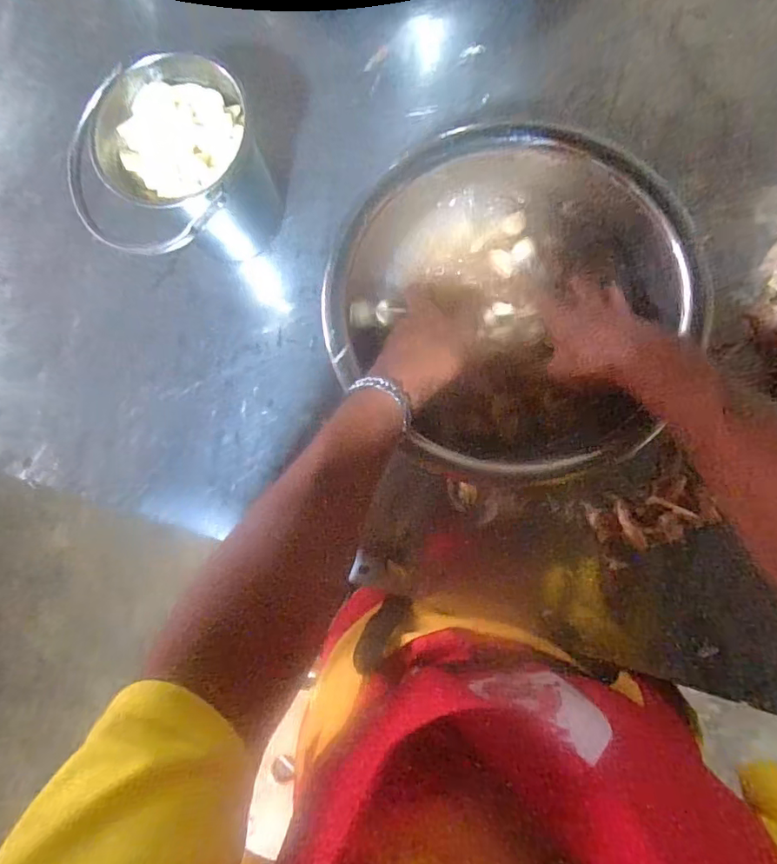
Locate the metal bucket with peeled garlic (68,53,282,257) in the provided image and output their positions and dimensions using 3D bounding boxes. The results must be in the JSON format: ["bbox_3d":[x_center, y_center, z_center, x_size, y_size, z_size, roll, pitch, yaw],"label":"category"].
[{"bbox_3d":[-0.191,-0.231,0.476,0.152,0.141,0.152,-1,84,6],"label":"metal bucket with peeled garlic"}]

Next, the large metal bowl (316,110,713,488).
[{"bbox_3d":[0.102,-0.115,0.443,0.265,0.098,0.269,-1,84,6],"label":"large metal bowl"}]

